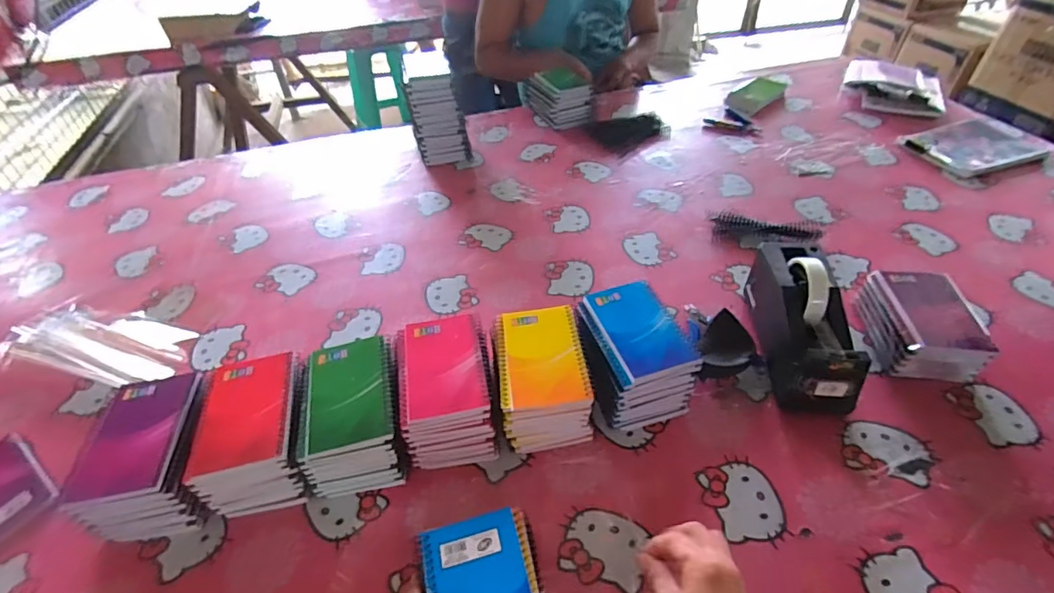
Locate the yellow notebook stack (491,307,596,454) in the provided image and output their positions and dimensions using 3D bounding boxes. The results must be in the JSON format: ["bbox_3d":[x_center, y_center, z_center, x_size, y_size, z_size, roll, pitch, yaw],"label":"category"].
[{"bbox_3d":[0.017,0.093,0.566,0.101,0.089,0.136,-7,44,-4],"label":"yellow notebook stack"}]

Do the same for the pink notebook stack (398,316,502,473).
[{"bbox_3d":[-0.089,0.104,0.558,0.098,0.088,0.142,-9,45,-6],"label":"pink notebook stack"}]

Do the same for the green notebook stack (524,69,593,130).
[{"bbox_3d":[0.074,-0.448,1.124,0.092,0.082,0.145,-23,48,-19],"label":"green notebook stack"}]

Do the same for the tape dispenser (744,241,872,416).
[{"bbox_3d":[0.332,0.028,0.595,0.078,0.116,0.210,2,44,5],"label":"tape dispenser"}]

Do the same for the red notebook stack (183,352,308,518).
[{"bbox_3d":[-0.282,0.143,0.530,0.097,0.091,0.136,-12,45,-9],"label":"red notebook stack"}]

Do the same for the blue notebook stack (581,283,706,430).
[{"bbox_3d":[0.123,0.067,0.584,0.101,0.091,0.139,-13,45,-9],"label":"blue notebook stack"}]

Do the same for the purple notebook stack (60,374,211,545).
[{"bbox_3d":[-0.379,0.164,0.512,0.110,0.089,0.142,-2,44,2],"label":"purple notebook stack"}]

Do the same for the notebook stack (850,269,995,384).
[{"bbox_3d":[0.489,0.034,0.619,0.094,0.067,0.135,4,45,7],"label":"notebook stack"}]

